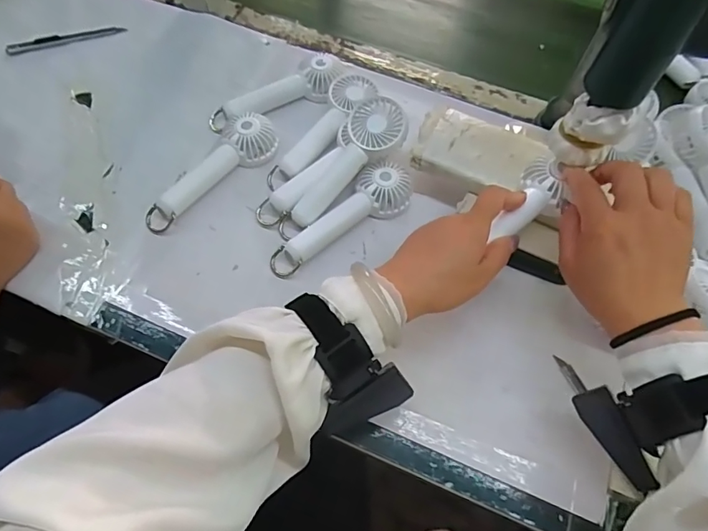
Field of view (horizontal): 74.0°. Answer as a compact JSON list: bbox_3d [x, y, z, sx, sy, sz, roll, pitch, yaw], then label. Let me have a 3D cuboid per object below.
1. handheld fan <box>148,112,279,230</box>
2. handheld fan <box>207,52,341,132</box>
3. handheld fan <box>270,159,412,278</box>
[{"bbox_3d":[-0.147,-0.100,0.479,0.161,0.032,0.048,-41,71,-20],"label":"handheld fan"},{"bbox_3d":[-0.085,-0.188,0.526,0.155,0.030,0.048,-27,67,-15],"label":"handheld fan"},{"bbox_3d":[-0.016,-0.050,0.461,0.157,0.032,0.053,-30,68,-17],"label":"handheld fan"}]

